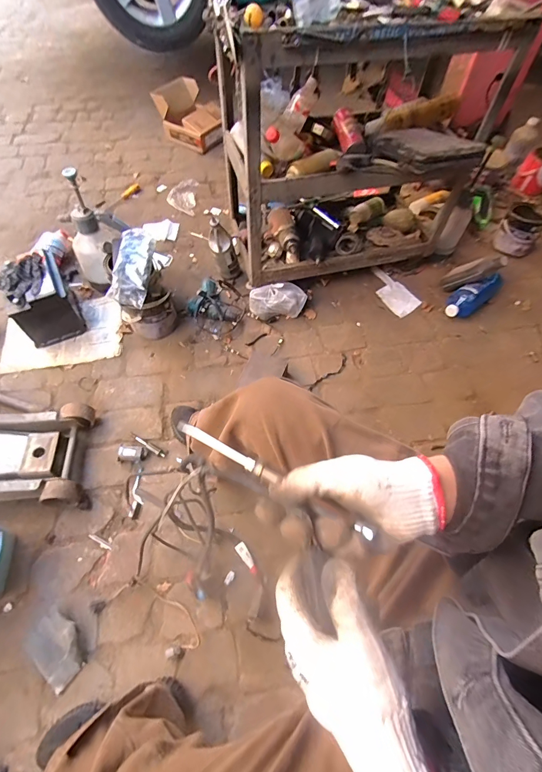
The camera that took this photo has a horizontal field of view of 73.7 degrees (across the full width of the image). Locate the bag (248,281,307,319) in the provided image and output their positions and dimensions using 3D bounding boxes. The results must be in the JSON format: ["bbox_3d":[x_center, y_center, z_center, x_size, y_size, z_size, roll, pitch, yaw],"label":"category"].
[{"bbox_3d":[0.026,-0.284,1.221,0.193,0.092,0.083,-11,63,-9],"label":"bag"}]

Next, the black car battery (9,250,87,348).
[{"bbox_3d":[-0.712,-0.266,1.132,0.160,0.178,0.196,-24,65,-15],"label":"black car battery"}]

